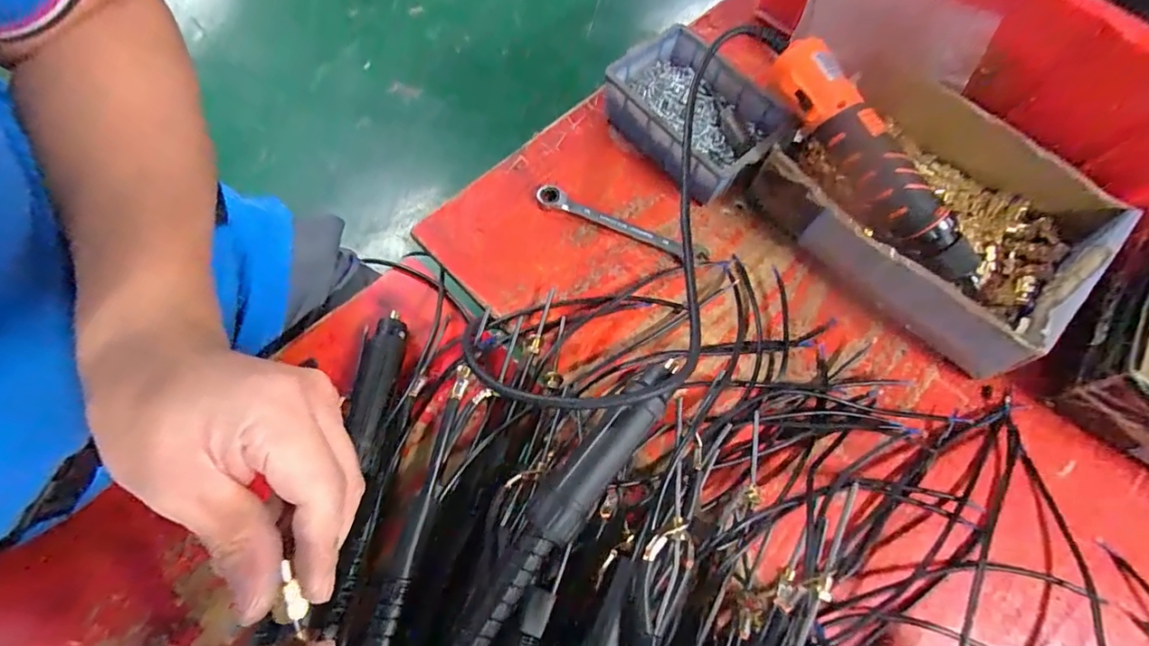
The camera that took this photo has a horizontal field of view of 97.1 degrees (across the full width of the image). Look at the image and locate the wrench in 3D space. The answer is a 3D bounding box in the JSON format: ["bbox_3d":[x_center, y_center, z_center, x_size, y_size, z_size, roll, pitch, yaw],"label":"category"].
[{"bbox_3d":[0.039,-0.084,0.433,0.152,0.014,0.017,23,68,6],"label":"wrench"}]

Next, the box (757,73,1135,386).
[{"bbox_3d":[0.293,-0.095,0.424,0.238,0.065,0.184,41,71,13],"label":"box"}]

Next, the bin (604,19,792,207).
[{"bbox_3d":[0.106,-0.184,0.455,0.111,0.057,0.152,-35,74,-16],"label":"bin"}]

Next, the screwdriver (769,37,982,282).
[{"bbox_3d":[0.236,-0.123,0.400,0.035,0.050,0.228,-44,97,-18],"label":"screwdriver"}]

